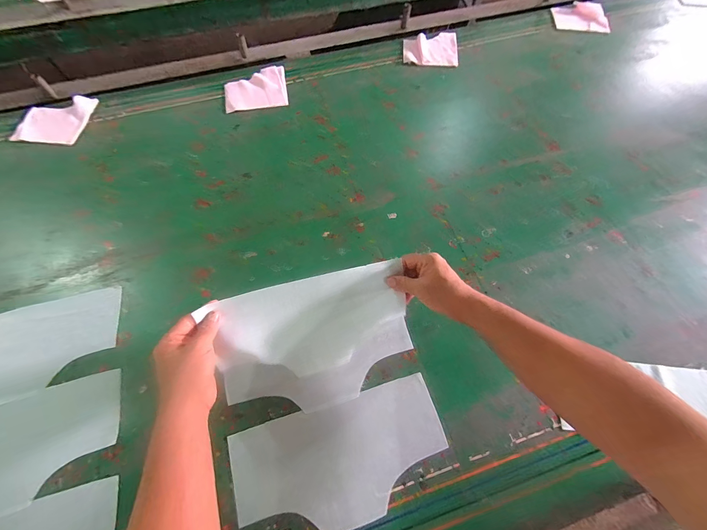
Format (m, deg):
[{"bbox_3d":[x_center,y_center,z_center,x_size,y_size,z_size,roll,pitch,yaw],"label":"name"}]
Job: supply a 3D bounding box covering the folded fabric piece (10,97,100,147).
[{"bbox_3d":[-0.774,-0.372,0.770,0.173,0.008,0.167,-1,64,0],"label":"folded fabric piece"}]

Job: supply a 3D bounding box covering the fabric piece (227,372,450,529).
[{"bbox_3d":[-0.018,0.300,0.463,0.324,0.008,0.162,-15,65,-6],"label":"fabric piece"}]

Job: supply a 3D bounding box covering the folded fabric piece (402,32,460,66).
[{"bbox_3d":[0.234,-0.655,0.902,0.162,0.008,0.158,3,64,2],"label":"folded fabric piece"}]

